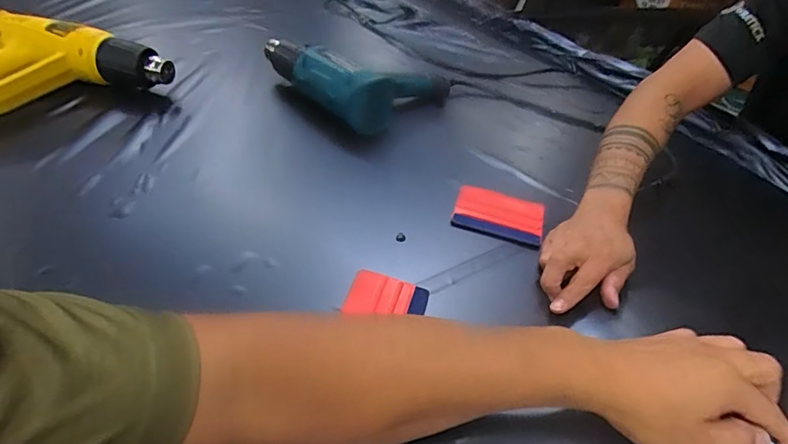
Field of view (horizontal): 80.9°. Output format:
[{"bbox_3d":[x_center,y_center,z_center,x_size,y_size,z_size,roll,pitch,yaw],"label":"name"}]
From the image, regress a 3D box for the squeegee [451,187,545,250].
[{"bbox_3d":[0.121,-0.011,0.530,0.098,0.014,0.078,15,40,11],"label":"squeegee"}]

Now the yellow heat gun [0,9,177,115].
[{"bbox_3d":[-0.492,-0.230,0.654,0.290,0.077,0.183,-20,46,-29],"label":"yellow heat gun"}]

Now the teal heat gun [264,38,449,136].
[{"bbox_3d":[-0.053,-0.230,0.705,0.179,0.082,0.257,-29,50,-36],"label":"teal heat gun"}]

